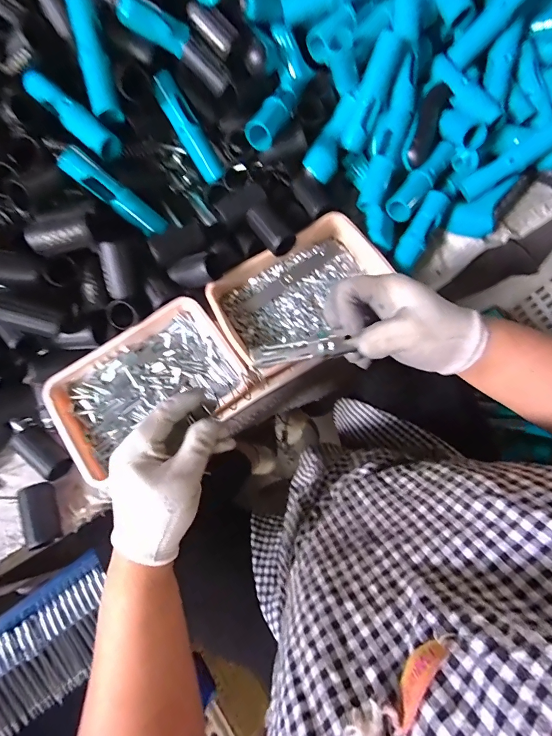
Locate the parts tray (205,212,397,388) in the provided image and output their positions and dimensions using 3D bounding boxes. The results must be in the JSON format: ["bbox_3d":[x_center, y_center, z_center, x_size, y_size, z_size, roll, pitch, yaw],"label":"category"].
[{"bbox_3d":[0.032,-0.087,0.452,0.202,0.040,0.144,-35,75,-8],"label":"parts tray"}]

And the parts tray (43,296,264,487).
[{"bbox_3d":[-0.142,0.019,0.424,0.202,0.033,0.144,-30,74,-7],"label":"parts tray"}]

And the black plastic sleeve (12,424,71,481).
[{"bbox_3d":[-0.261,0.092,0.420,0.065,0.029,0.028,40,79,13],"label":"black plastic sleeve"}]

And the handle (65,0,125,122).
[{"bbox_3d":[-0.202,-0.346,0.412,0.027,0.021,0.133,-14,94,-2],"label":"handle"}]

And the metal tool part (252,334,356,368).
[{"bbox_3d":[0.023,-0.015,0.317,0.086,0.008,0.016,-9,73,-1],"label":"metal tool part"}]

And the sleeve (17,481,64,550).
[{"bbox_3d":[-0.247,0.153,0.391,0.028,0.023,0.063,-28,74,-6],"label":"sleeve"}]

